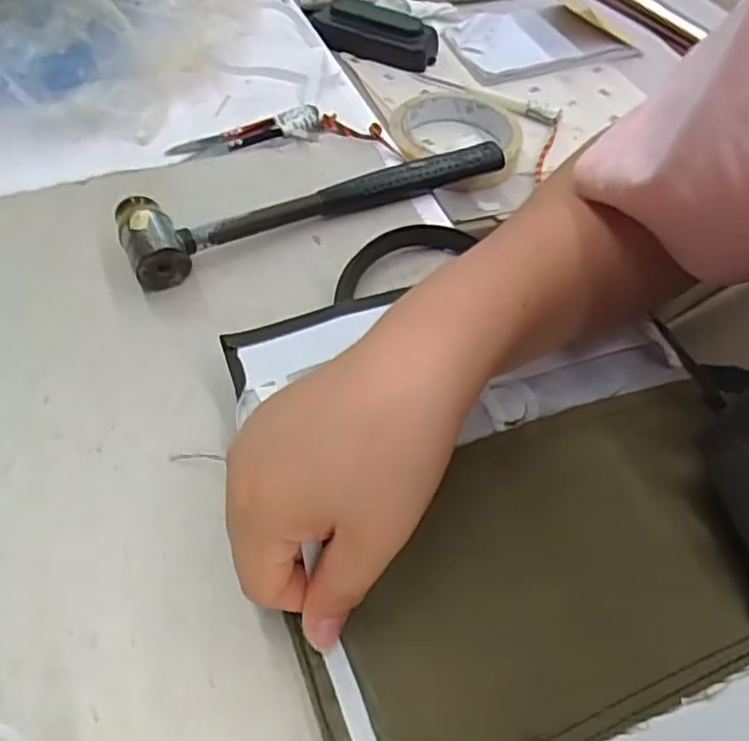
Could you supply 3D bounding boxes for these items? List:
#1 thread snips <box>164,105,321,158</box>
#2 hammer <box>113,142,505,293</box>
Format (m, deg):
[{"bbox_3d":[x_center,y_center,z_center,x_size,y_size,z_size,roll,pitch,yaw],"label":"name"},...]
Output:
[{"bbox_3d":[-0.087,-0.161,0.451,0.102,0.014,0.022,-16,54,-12],"label":"thread snips"},{"bbox_3d":[-0.033,-0.111,0.404,0.239,0.027,0.050,-23,56,-17],"label":"hammer"}]

